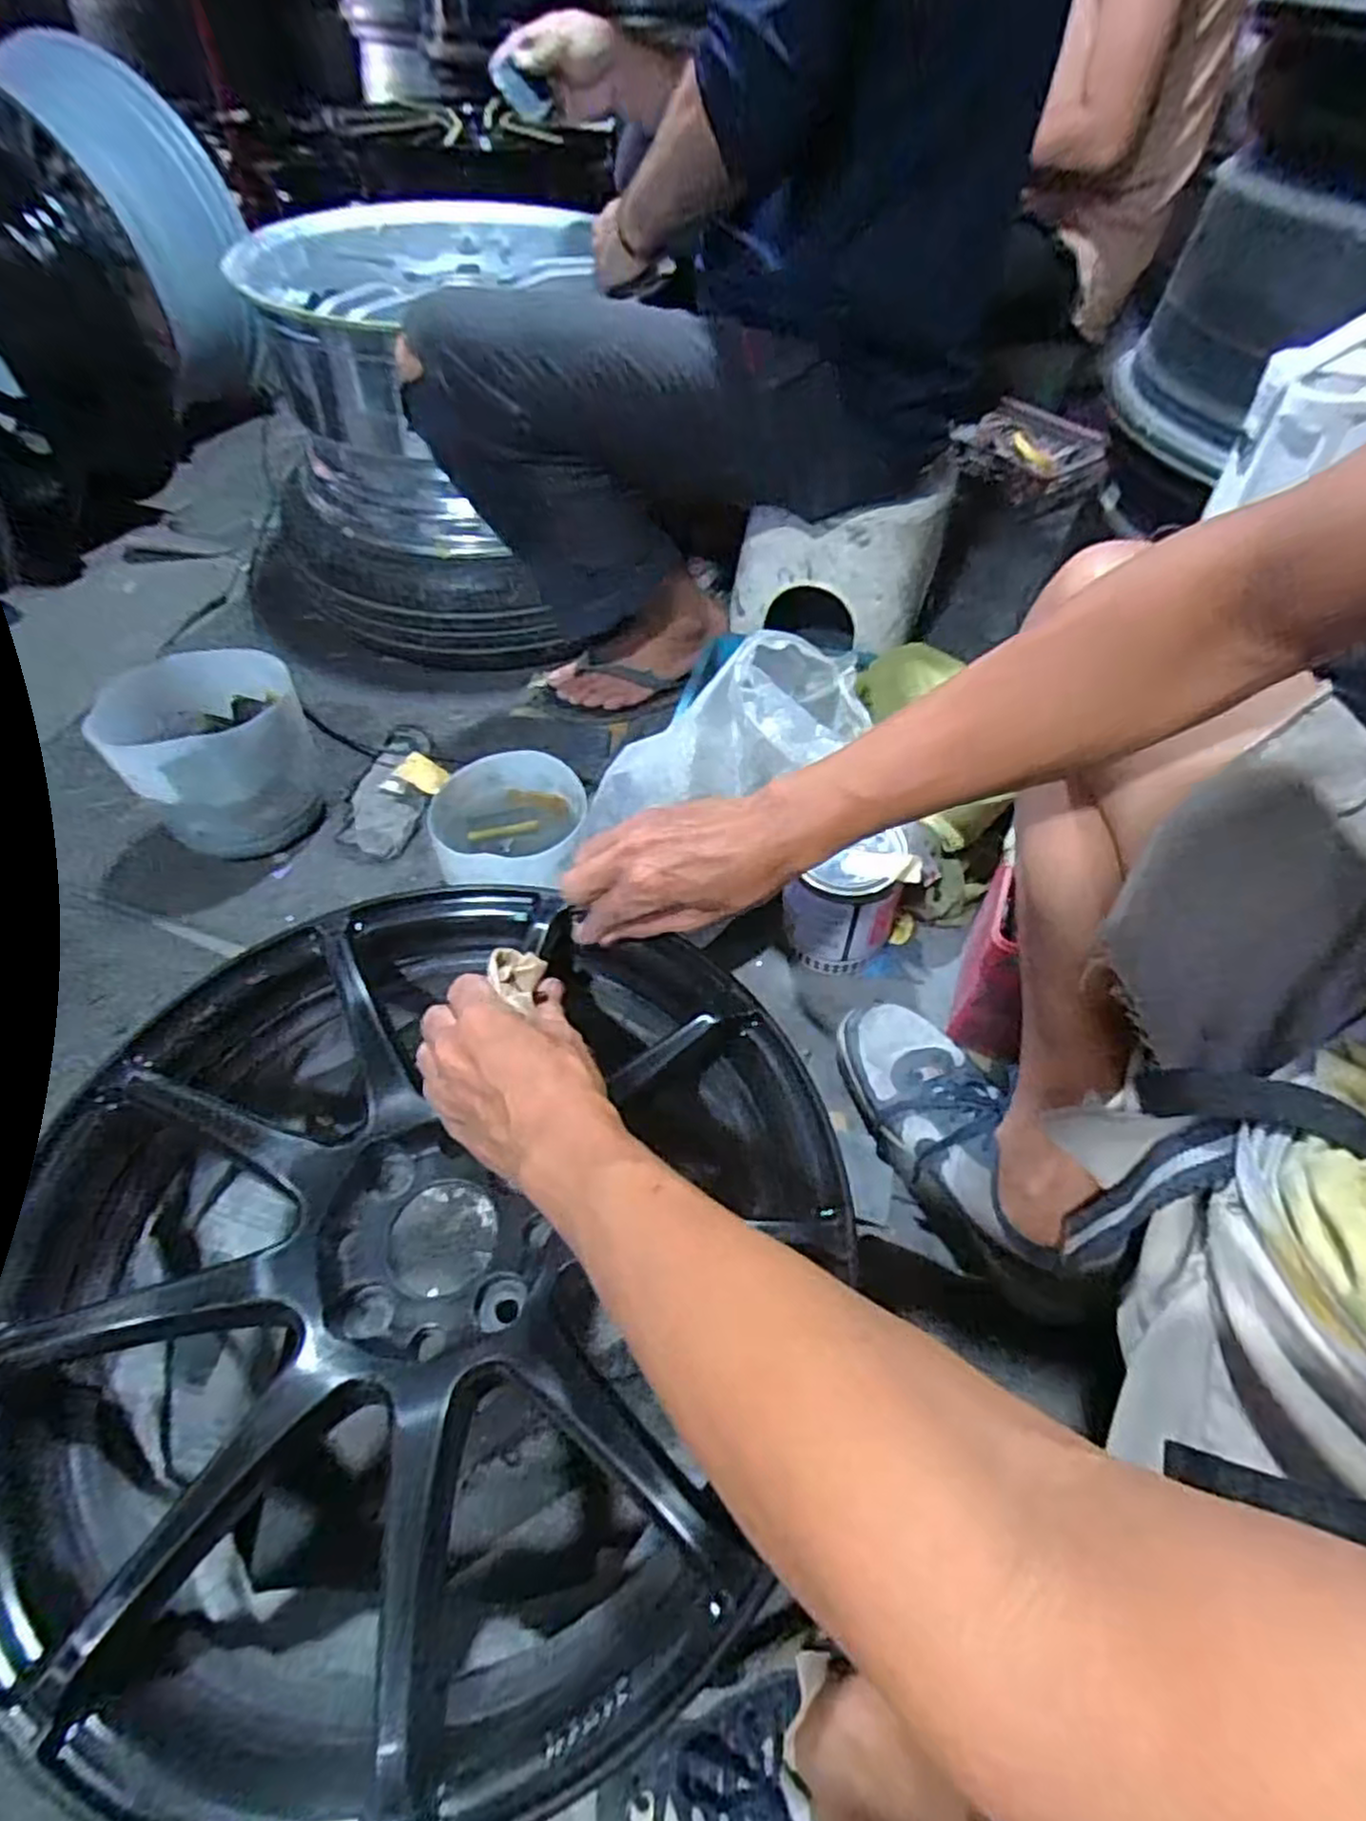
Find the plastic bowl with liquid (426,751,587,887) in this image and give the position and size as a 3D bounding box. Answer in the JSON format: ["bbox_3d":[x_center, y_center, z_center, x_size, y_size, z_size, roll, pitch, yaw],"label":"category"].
[{"bbox_3d":[-0.174,-0.076,0.761,0.139,0.089,0.161,4,52,0],"label":"plastic bowl with liquid"}]

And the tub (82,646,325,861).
[{"bbox_3d":[-0.458,-0.152,0.771,0.162,0.159,0.154,2,52,-2],"label":"tub"}]

